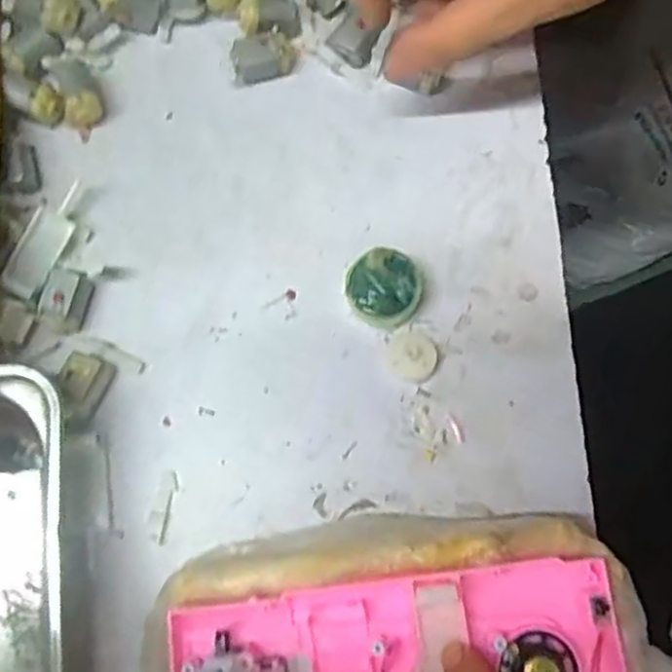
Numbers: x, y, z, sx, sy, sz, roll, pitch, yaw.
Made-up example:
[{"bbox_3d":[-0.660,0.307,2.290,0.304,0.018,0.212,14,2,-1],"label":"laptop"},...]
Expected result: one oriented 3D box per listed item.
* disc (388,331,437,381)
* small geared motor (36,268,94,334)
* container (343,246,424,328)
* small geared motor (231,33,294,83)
[{"bbox_3d":[0.035,0.008,0.310,0.022,0.007,0.022,0,78,0],"label":"disc"},{"bbox_3d":[-0.122,-0.016,0.310,0.018,0.012,0.028,11,78,2],"label":"small geared motor"},{"bbox_3d":[0.021,-0.022,0.311,0.034,0.017,0.033,0,78,0],"label":"container"},{"bbox_3d":[-0.036,-0.137,0.336,0.031,0.017,0.018,-6,78,-1],"label":"small geared motor"}]

